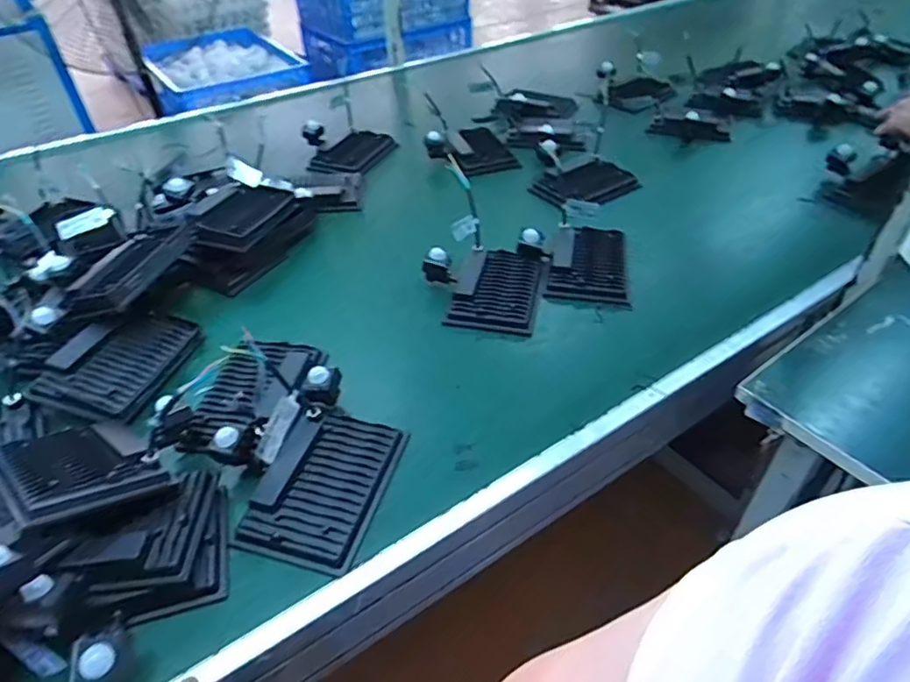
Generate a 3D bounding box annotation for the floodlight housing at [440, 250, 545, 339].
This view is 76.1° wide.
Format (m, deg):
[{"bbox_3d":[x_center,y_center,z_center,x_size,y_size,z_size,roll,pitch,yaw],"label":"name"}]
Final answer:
[{"bbox_3d":[0.064,-0.074,0.880,0.124,0.033,0.170,9,43,13],"label":"floodlight housing"}]

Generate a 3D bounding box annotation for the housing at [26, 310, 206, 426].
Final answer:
[{"bbox_3d":[-0.439,0.032,0.765,0.128,0.038,0.178,20,42,-2],"label":"housing"}]

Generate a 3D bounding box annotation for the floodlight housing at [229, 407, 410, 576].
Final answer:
[{"bbox_3d":[-0.142,0.155,0.629,0.125,0.023,0.178,10,43,14],"label":"floodlight housing"}]

